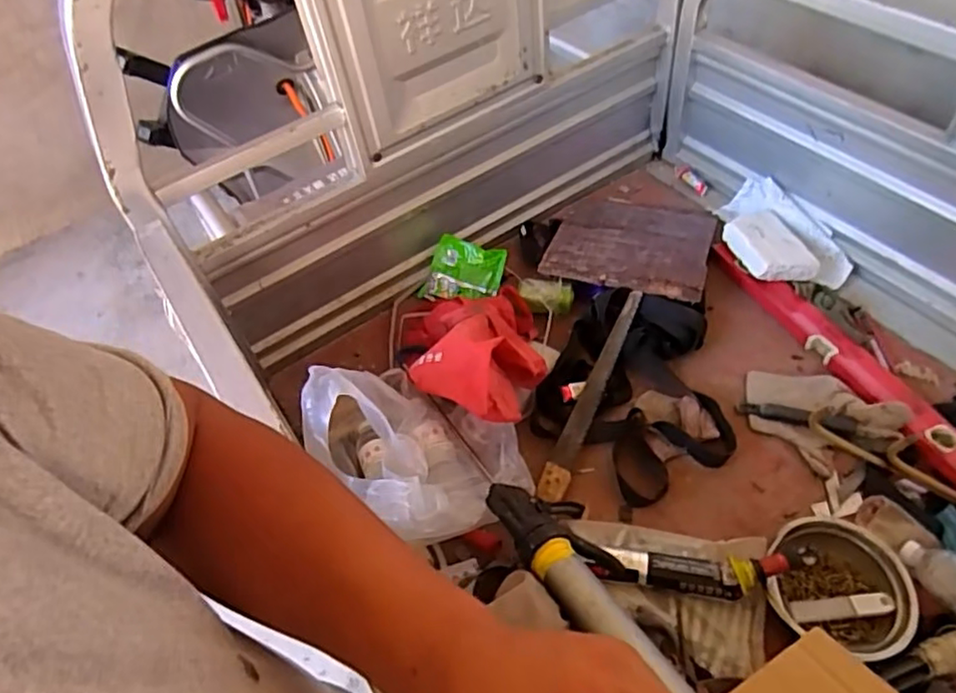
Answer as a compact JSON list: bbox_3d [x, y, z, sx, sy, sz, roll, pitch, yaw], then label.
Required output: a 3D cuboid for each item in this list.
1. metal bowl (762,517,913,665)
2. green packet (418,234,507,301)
[{"bbox_3d":[0.485,0.312,0.851,0.170,0.072,0.166,-3,48,3],"label":"metal bowl"},{"bbox_3d":[-0.029,-0.145,1.260,0.149,0.122,0.035,15,11,9],"label":"green packet"}]

